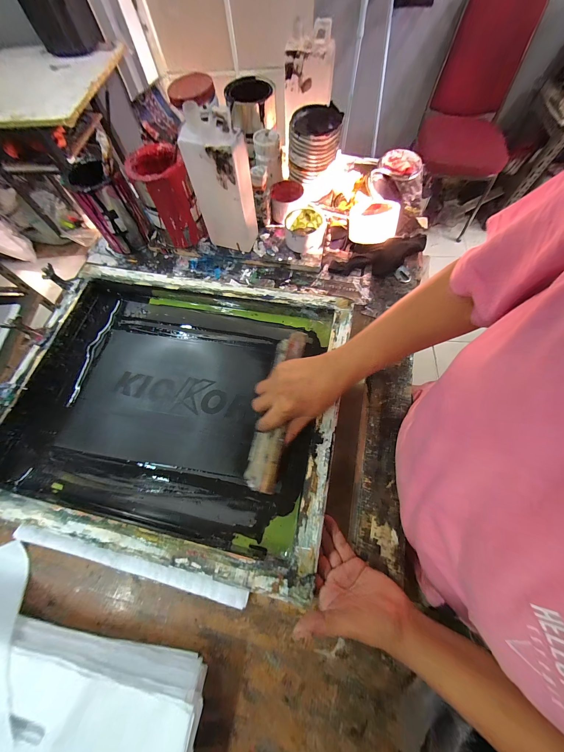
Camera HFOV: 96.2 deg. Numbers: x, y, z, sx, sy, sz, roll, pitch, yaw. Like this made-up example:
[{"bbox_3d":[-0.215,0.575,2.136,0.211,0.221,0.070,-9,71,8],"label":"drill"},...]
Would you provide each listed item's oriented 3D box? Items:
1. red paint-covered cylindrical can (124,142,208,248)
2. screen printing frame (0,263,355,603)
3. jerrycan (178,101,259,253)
[{"bbox_3d":[-0.231,-0.360,0.530,0.101,0.160,0.101,-1,68,2],"label":"red paint-covered cylindrical can"},{"bbox_3d":[-0.183,0.026,0.437,0.540,0.052,0.451,11,69,7],"label":"screen printing frame"},{"bbox_3d":[-0.101,-0.344,0.479,0.111,0.232,0.064,16,70,8],"label":"jerrycan"}]

